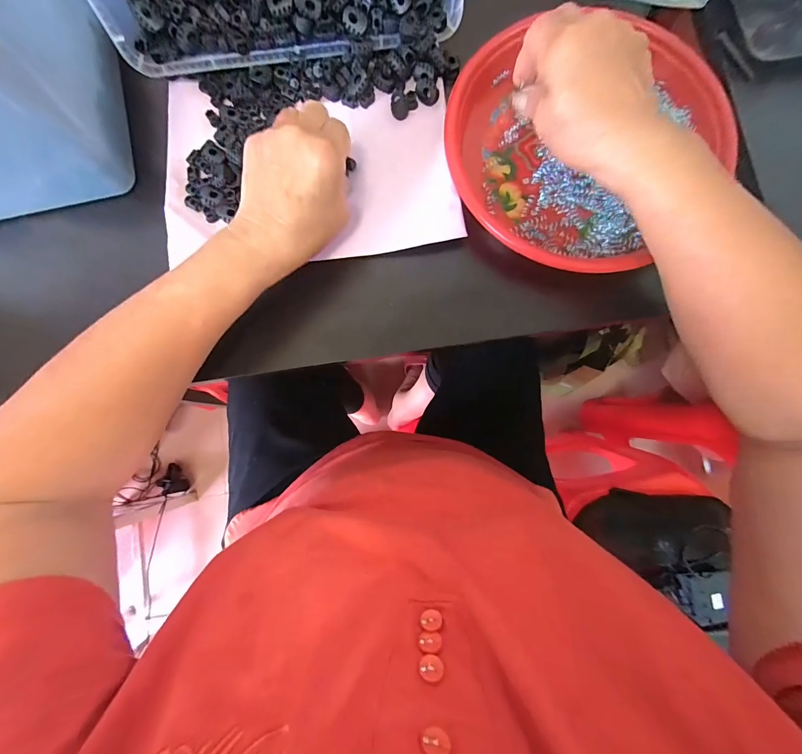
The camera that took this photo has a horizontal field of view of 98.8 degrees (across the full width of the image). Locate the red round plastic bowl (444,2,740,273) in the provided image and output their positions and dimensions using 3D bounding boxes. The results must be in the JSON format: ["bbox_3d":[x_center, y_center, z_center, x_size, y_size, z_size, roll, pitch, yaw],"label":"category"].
[{"bbox_3d":[0.161,-0.207,0.304,0.239,0.024,0.226,0,83,1],"label":"red round plastic bowl"}]

